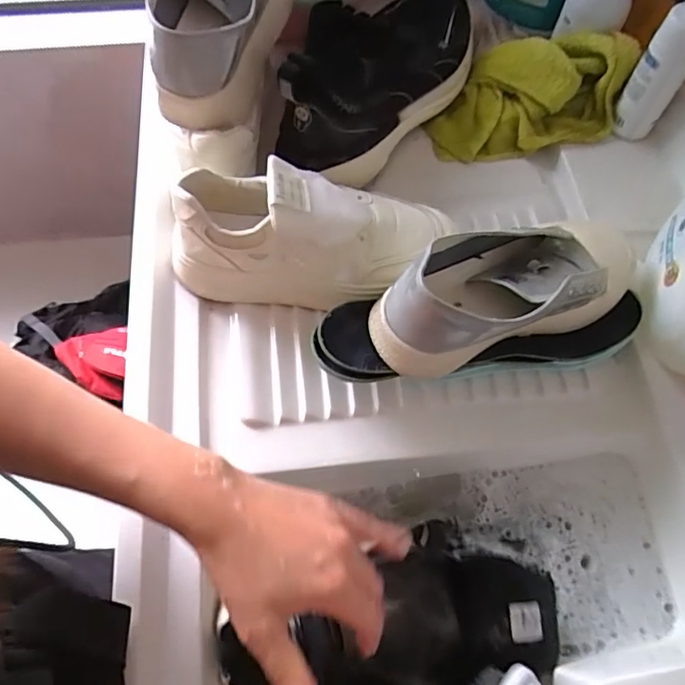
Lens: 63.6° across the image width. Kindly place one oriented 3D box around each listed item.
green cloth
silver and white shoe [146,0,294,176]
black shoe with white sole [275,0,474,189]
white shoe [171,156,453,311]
[{"bbox_3d":[0.201,-0.283,0.615,0.206,0.085,0.123,-6,64,-5],"label":"green cloth"},{"bbox_3d":[-0.110,-0.295,0.497,0.103,0.115,0.266,7,78,2],"label":"silver and white shoe"},{"bbox_3d":[0.041,-0.297,0.578,0.120,0.108,0.297,36,68,15],"label":"black shoe with white sole"},{"bbox_3d":[-0.032,-0.098,0.484,0.237,0.111,0.087,2,63,-1],"label":"white shoe"}]

